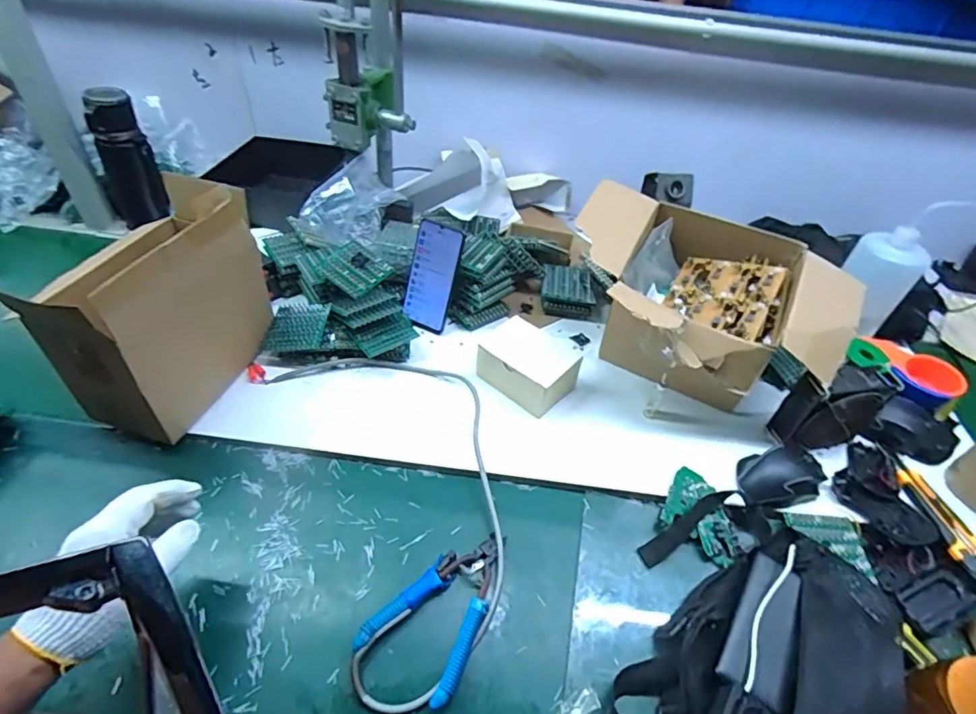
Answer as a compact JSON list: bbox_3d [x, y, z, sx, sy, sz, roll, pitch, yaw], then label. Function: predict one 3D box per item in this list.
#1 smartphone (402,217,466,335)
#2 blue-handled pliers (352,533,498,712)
[{"bbox_3d":[-0.084,-0.118,0.799,0.068,0.158,0.016,20,24,8],"label":"smartphone"},{"bbox_3d":[-0.046,0.254,0.553,0.103,0.023,0.161,26,48,17],"label":"blue-handled pliers"}]

